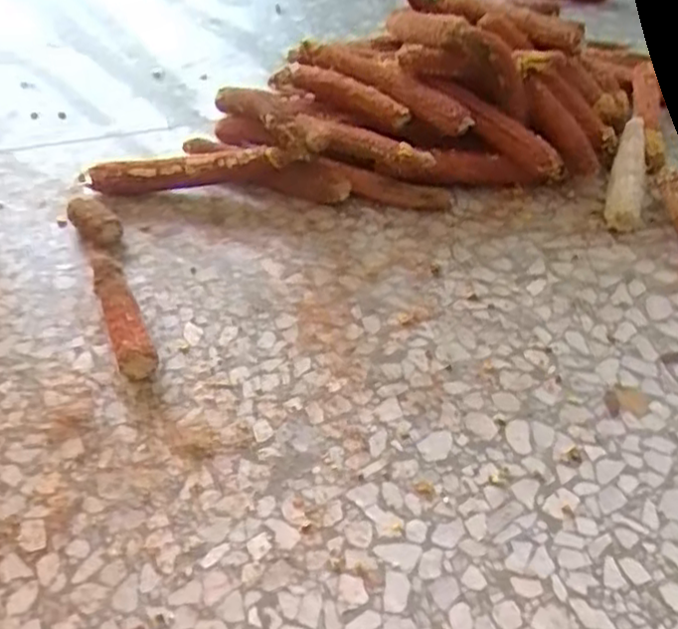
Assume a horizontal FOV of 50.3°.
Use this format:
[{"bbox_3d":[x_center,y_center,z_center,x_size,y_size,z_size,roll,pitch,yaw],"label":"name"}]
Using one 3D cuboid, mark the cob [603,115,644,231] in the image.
[{"bbox_3d":[0.288,-0.144,0.724,0.032,0.036,0.158,11,49,14],"label":"cob"}]

